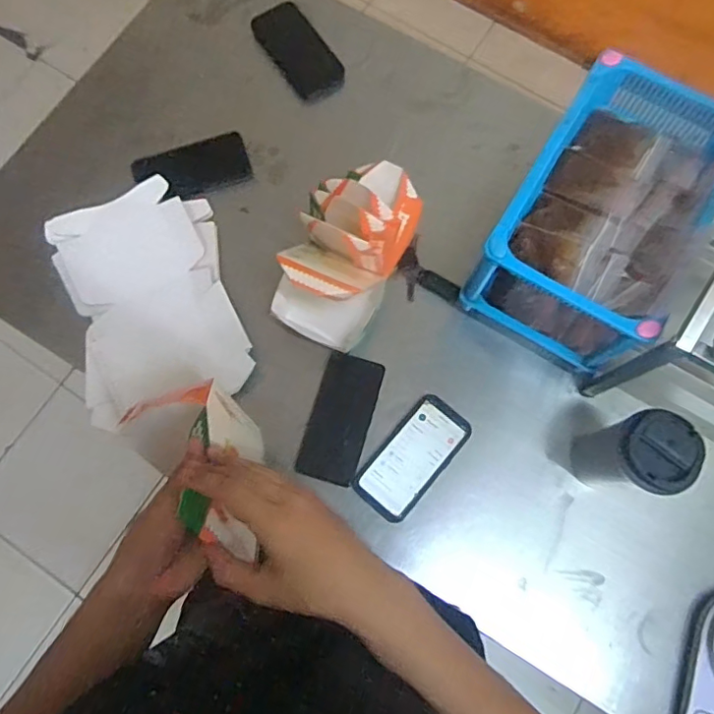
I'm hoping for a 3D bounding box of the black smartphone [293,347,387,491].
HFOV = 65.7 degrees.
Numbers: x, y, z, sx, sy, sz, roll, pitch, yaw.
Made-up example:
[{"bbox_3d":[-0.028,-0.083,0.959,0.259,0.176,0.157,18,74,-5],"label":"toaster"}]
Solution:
[{"bbox_3d":[-0.020,0.081,0.732,0.076,0.008,0.164,18,82,-3],"label":"black smartphone"}]

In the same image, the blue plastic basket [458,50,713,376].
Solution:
[{"bbox_3d":[0.304,-0.171,0.715,0.202,0.191,0.314,32,79,7],"label":"blue plastic basket"}]

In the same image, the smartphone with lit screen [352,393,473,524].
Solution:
[{"bbox_3d":[0.074,0.129,0.721,0.079,0.017,0.165,39,75,14],"label":"smartphone with lit screen"}]

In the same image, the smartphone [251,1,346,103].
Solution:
[{"bbox_3d":[-0.096,-0.497,0.897,0.089,0.008,0.185,-35,79,-7],"label":"smartphone"}]

